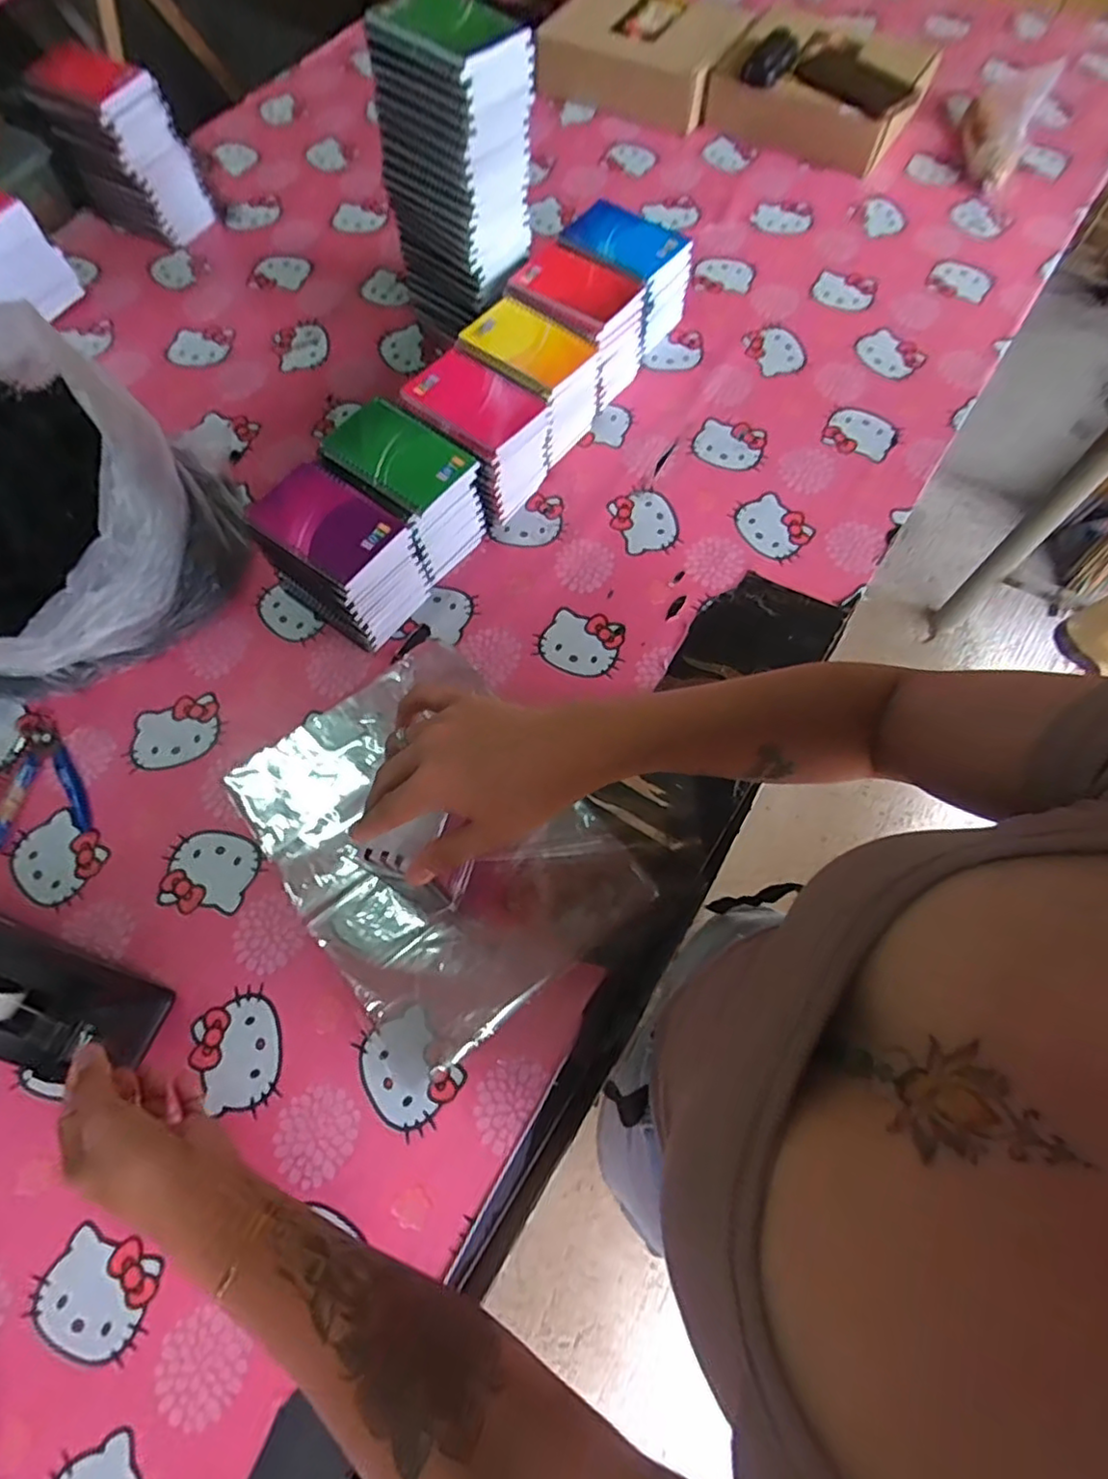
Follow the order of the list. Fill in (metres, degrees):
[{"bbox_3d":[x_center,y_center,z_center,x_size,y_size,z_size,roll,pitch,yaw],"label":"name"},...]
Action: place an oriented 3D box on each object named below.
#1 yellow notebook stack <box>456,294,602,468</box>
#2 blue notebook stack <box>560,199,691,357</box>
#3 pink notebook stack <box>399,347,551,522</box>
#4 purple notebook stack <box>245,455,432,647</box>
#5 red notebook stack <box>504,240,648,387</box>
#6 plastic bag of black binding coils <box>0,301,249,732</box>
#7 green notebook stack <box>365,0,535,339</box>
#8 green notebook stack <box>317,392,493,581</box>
[{"bbox_3d":[-0.030,-0.397,0.726,0.147,0.106,0.106,37,72,15],"label":"yellow notebook stack"},{"bbox_3d":[0.083,-0.557,0.793,0.140,0.111,0.100,39,73,16],"label":"blue notebook stack"},{"bbox_3d":[-0.079,-0.322,0.694,0.137,0.108,0.093,38,73,16],"label":"pink notebook stack"},{"bbox_3d":[-0.204,-0.175,0.629,0.130,0.121,0.099,36,72,15],"label":"purple notebook stack"},{"bbox_3d":[0.021,-0.479,0.757,0.148,0.101,0.104,34,72,15],"label":"red notebook stack"},{"bbox_3d":[-0.498,-0.225,0.622,0.314,0.180,0.346,-14,67,-4],"label":"plastic bag of black binding coils"},{"bbox_3d":[-0.098,-0.579,0.704,0.141,0.286,0.097,41,74,17],"label":"green notebook stack"},{"bbox_3d":[-0.149,-0.251,0.665,0.130,0.110,0.097,37,73,16],"label":"green notebook stack"}]

